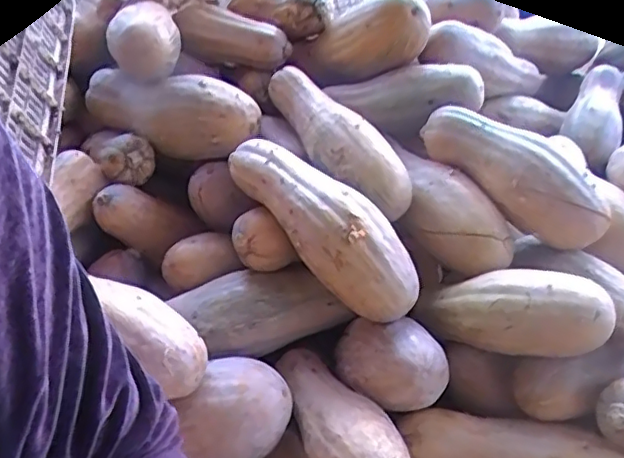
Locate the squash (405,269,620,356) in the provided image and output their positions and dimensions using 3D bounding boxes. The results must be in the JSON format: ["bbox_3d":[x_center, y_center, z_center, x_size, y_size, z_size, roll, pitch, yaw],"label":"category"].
[{"bbox_3d":[0.281,0.124,0.866,0.286,0.108,0.094,-7,14,36],"label":"squash"}]

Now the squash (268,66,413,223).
[{"bbox_3d":[0.034,-0.159,1.014,0.109,0.090,0.367,-17,53,-38],"label":"squash"}]

